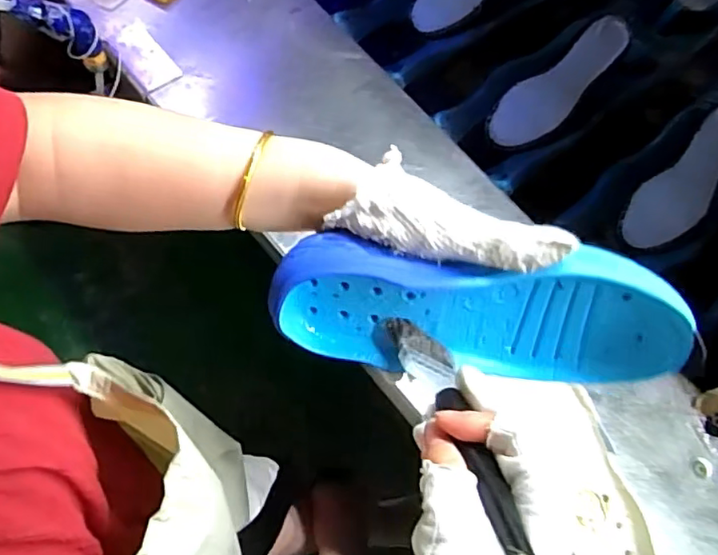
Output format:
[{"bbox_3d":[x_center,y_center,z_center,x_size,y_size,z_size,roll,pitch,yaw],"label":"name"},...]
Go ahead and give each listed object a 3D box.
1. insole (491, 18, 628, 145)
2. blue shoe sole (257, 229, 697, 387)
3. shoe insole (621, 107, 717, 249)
[{"bbox_3d":[0.248,-0.237,0.716,0.197,0.023,0.065,-42,66,5],"label":"insole"},{"bbox_3d":[0.066,0.017,0.339,0.222,0.087,0.043,6,42,4],"label":"blue shoe sole"},{"bbox_3d":[0.387,-0.116,0.686,0.068,0.012,0.206,38,83,20],"label":"shoe insole"}]

